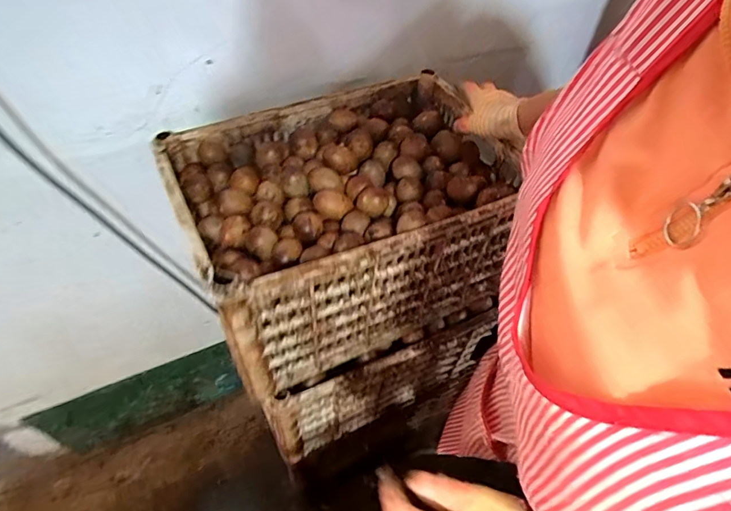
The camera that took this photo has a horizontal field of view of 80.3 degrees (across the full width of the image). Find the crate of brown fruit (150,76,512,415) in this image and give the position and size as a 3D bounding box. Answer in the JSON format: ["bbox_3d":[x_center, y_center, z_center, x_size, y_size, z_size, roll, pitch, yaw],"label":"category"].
[{"bbox_3d":[-0.020,-0.056,0.636,0.422,0.237,0.303,-22,54,-16],"label":"crate of brown fruit"}]

